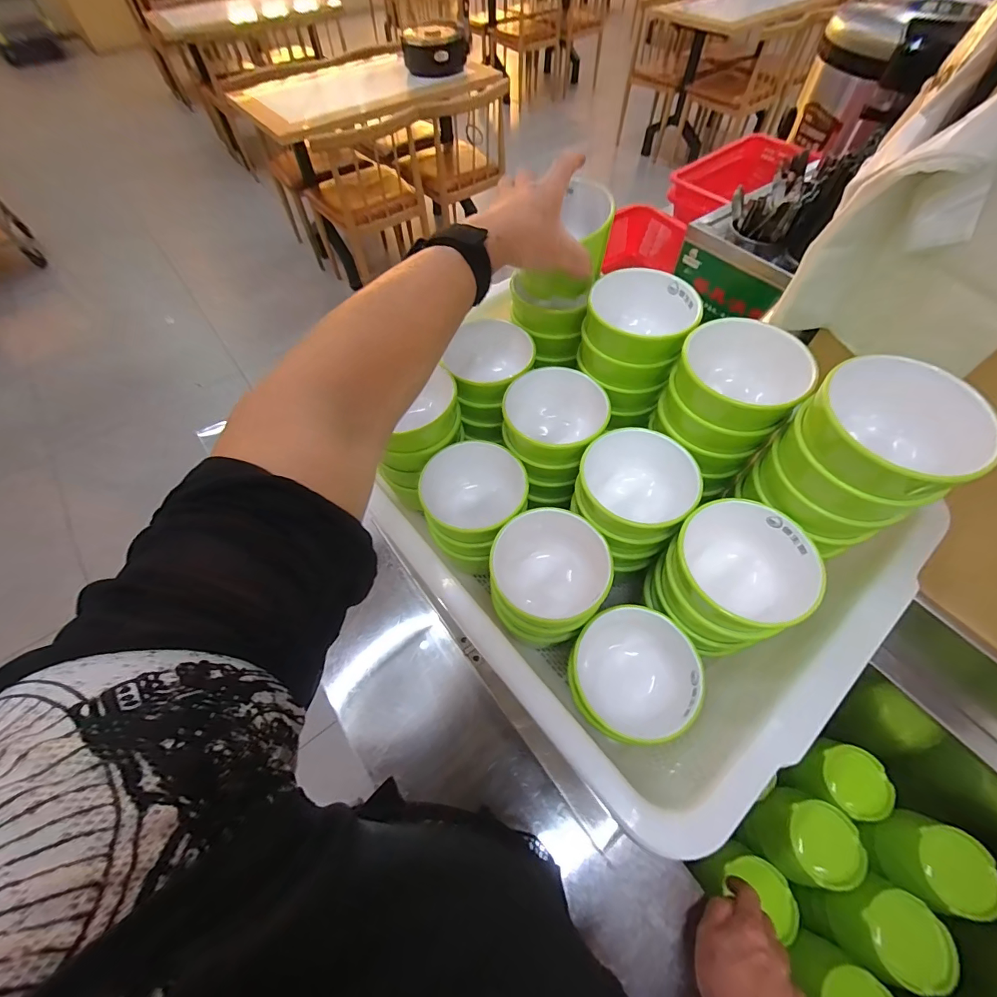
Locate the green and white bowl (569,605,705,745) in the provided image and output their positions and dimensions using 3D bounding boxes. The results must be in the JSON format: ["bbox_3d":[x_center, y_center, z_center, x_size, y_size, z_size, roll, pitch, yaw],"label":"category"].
[{"bbox_3d":[0.126,0.159,0.390,0.102,0.068,0.106,-1,58,1],"label":"green and white bowl"}]

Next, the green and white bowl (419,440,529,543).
[{"bbox_3d":[-0.022,-0.001,0.457,0.100,0.068,0.097,-1,58,1],"label":"green and white bowl"}]

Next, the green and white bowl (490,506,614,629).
[{"bbox_3d":[0.051,0.070,0.409,0.095,0.059,0.105,-17,59,-9],"label":"green and white bowl"}]

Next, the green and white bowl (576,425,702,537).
[{"bbox_3d":[0.132,-0.008,0.418,0.103,0.068,0.105,-1,58,1],"label":"green and white bowl"}]

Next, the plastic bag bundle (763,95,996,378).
[{"bbox_3d":[0.337,-0.200,0.316,0.156,0.218,0.055,34,65,21],"label":"plastic bag bundle"}]

